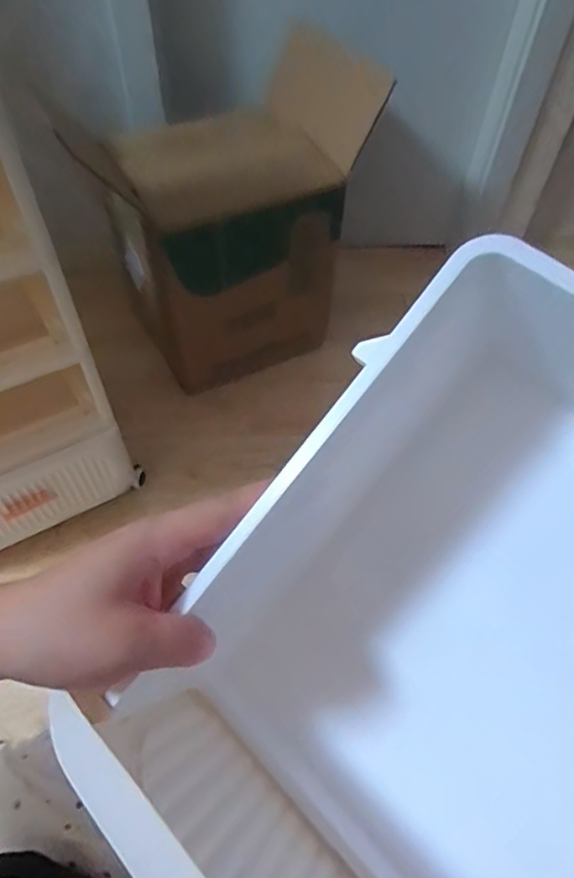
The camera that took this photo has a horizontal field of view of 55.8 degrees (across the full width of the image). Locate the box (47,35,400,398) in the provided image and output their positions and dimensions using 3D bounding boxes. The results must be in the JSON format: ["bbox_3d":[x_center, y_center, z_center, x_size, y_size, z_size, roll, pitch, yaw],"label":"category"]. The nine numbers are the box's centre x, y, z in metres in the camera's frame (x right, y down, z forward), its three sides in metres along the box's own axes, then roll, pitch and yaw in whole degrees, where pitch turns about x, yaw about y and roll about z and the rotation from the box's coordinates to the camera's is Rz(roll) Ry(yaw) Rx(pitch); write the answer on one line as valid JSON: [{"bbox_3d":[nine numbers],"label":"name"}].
[{"bbox_3d":[-0.137,-0.400,1.150,0.381,0.411,0.307,-23,58,-19],"label":"box"}]

